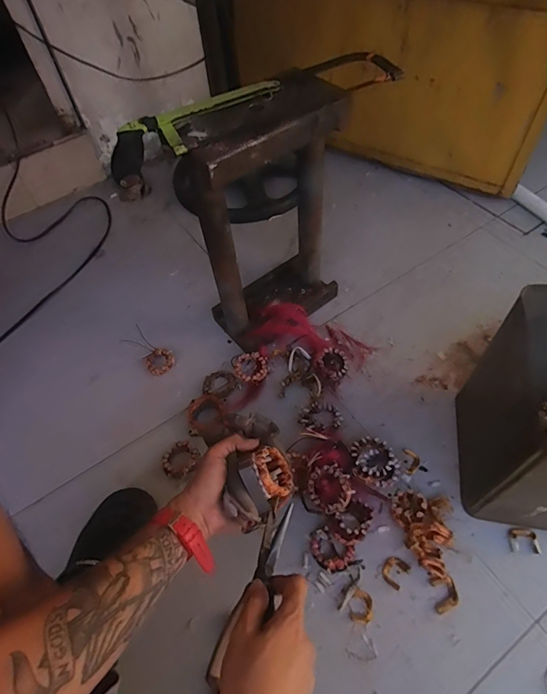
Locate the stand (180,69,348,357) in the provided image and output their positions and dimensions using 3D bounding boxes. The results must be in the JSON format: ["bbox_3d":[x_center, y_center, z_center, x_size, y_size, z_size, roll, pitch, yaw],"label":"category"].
[{"bbox_3d":[-0.006,-0.204,0.747,0.246,0.443,0.132,-30,59,-16],"label":"stand"}]

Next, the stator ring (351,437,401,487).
[{"bbox_3d":[0.163,0.187,0.676,0.072,0.037,0.083,-32,59,-15],"label":"stator ring"}]

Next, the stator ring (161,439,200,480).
[{"bbox_3d":[-0.165,0.199,0.735,0.058,0.013,0.064,29,62,22],"label":"stator ring"}]

